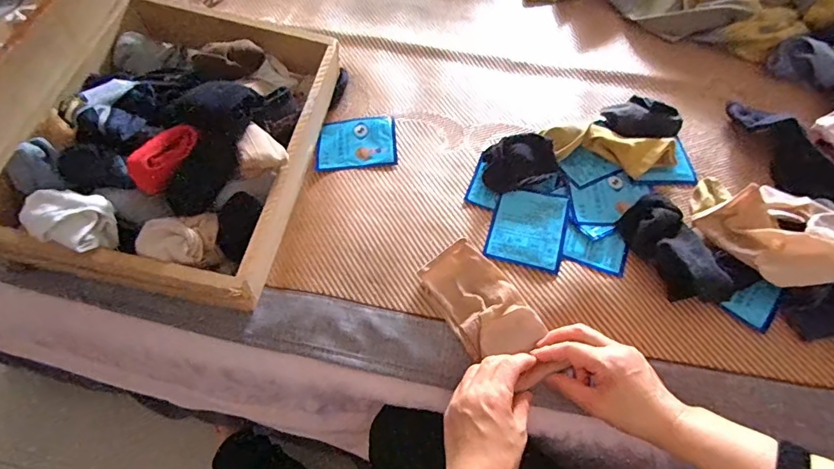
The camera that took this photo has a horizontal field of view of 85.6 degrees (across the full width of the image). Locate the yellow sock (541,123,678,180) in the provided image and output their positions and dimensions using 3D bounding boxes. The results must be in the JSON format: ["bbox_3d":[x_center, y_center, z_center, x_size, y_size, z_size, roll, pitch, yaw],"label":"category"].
[{"bbox_3d":[0.247,-0.109,0.584,0.169,0.039,0.058,11,59,8],"label":"yellow sock"}]

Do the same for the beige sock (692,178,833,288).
[{"bbox_3d":[0.404,-0.005,0.488,0.157,0.060,0.142,7,59,6],"label":"beige sock"}]

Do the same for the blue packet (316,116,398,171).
[{"bbox_3d":[-0.084,-0.126,0.619,0.107,0.008,0.086,-6,59,-2],"label":"blue packet"}]

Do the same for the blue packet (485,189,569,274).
[{"bbox_3d":[0.136,-0.010,0.547,0.086,0.006,0.104,15,60,10],"label":"blue packet"}]

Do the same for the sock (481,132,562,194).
[{"bbox_3d":[0.133,-0.096,0.581,0.098,0.033,0.059,-22,60,-11],"label":"sock"}]

